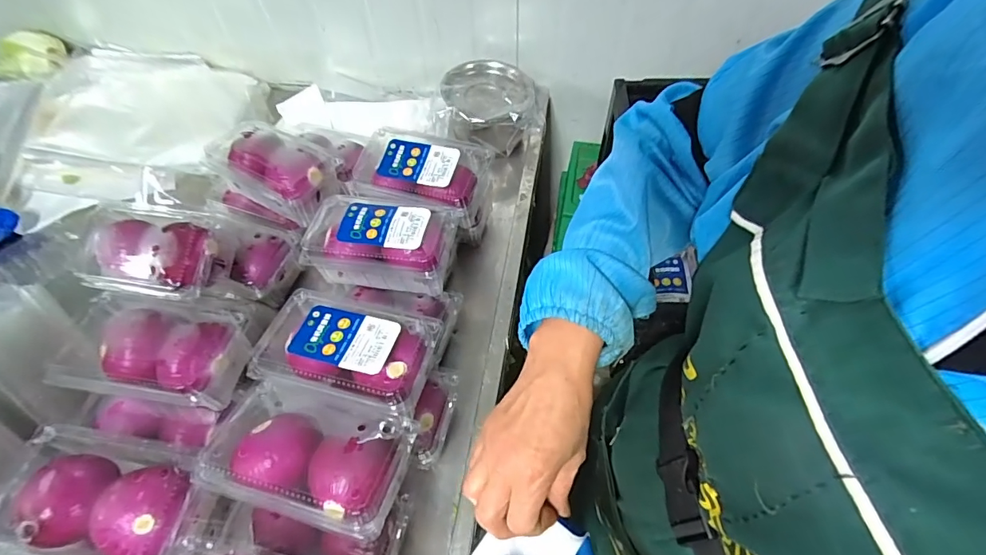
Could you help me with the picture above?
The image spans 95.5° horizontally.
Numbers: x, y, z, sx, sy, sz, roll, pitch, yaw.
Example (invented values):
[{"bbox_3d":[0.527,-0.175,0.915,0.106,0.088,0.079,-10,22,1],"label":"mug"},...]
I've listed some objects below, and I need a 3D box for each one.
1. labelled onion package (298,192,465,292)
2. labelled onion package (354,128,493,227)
[{"bbox_3d":[-0.144,-0.040,0.552,0.185,0.084,0.106,7,57,6],"label":"labelled onion package"},{"bbox_3d":[-0.101,-0.137,0.618,0.185,0.090,0.111,18,59,13],"label":"labelled onion package"}]

